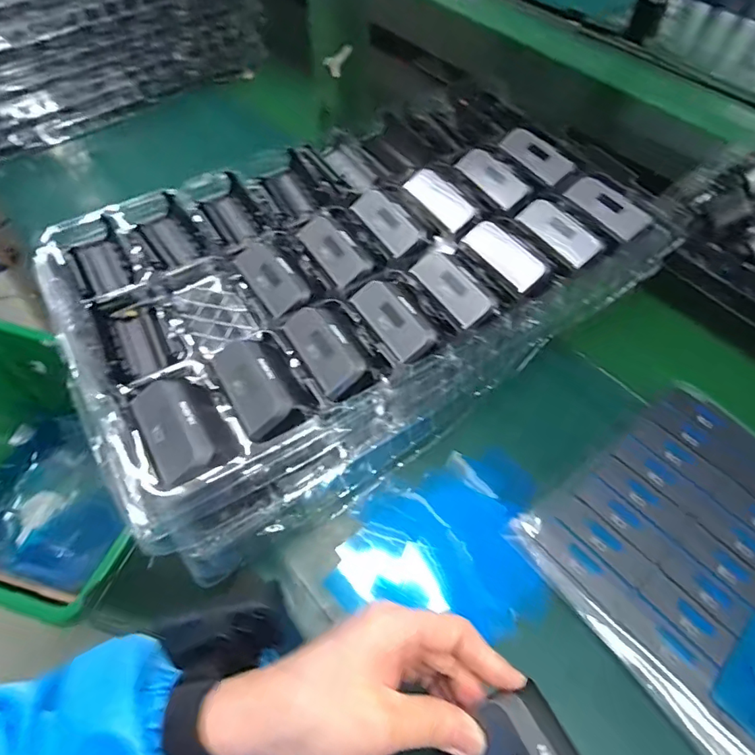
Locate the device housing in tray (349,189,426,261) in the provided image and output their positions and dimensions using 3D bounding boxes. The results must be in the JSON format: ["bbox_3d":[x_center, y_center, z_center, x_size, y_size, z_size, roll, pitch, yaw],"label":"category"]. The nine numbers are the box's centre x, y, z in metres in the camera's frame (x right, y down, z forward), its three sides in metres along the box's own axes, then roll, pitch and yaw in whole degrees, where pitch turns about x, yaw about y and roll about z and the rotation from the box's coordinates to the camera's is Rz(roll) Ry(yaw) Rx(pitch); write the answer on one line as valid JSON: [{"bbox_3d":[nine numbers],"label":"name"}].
[{"bbox_3d":[0.011,-0.137,0.439,0.034,0.010,0.080,-38,63,5],"label":"device housing in tray"}]

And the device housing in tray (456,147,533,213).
[{"bbox_3d":[0.108,-0.188,0.469,0.031,0.004,0.083,-39,65,1],"label":"device housing in tray"}]

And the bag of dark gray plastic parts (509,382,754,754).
[{"bbox_3d":[0.271,0.148,0.364,0.225,0.020,0.263,-30,62,-20],"label":"bag of dark gray plastic parts"}]

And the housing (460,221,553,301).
[{"bbox_3d":[0.108,-0.098,0.422,0.035,0.023,0.078,-39,61,4],"label":"housing"}]

